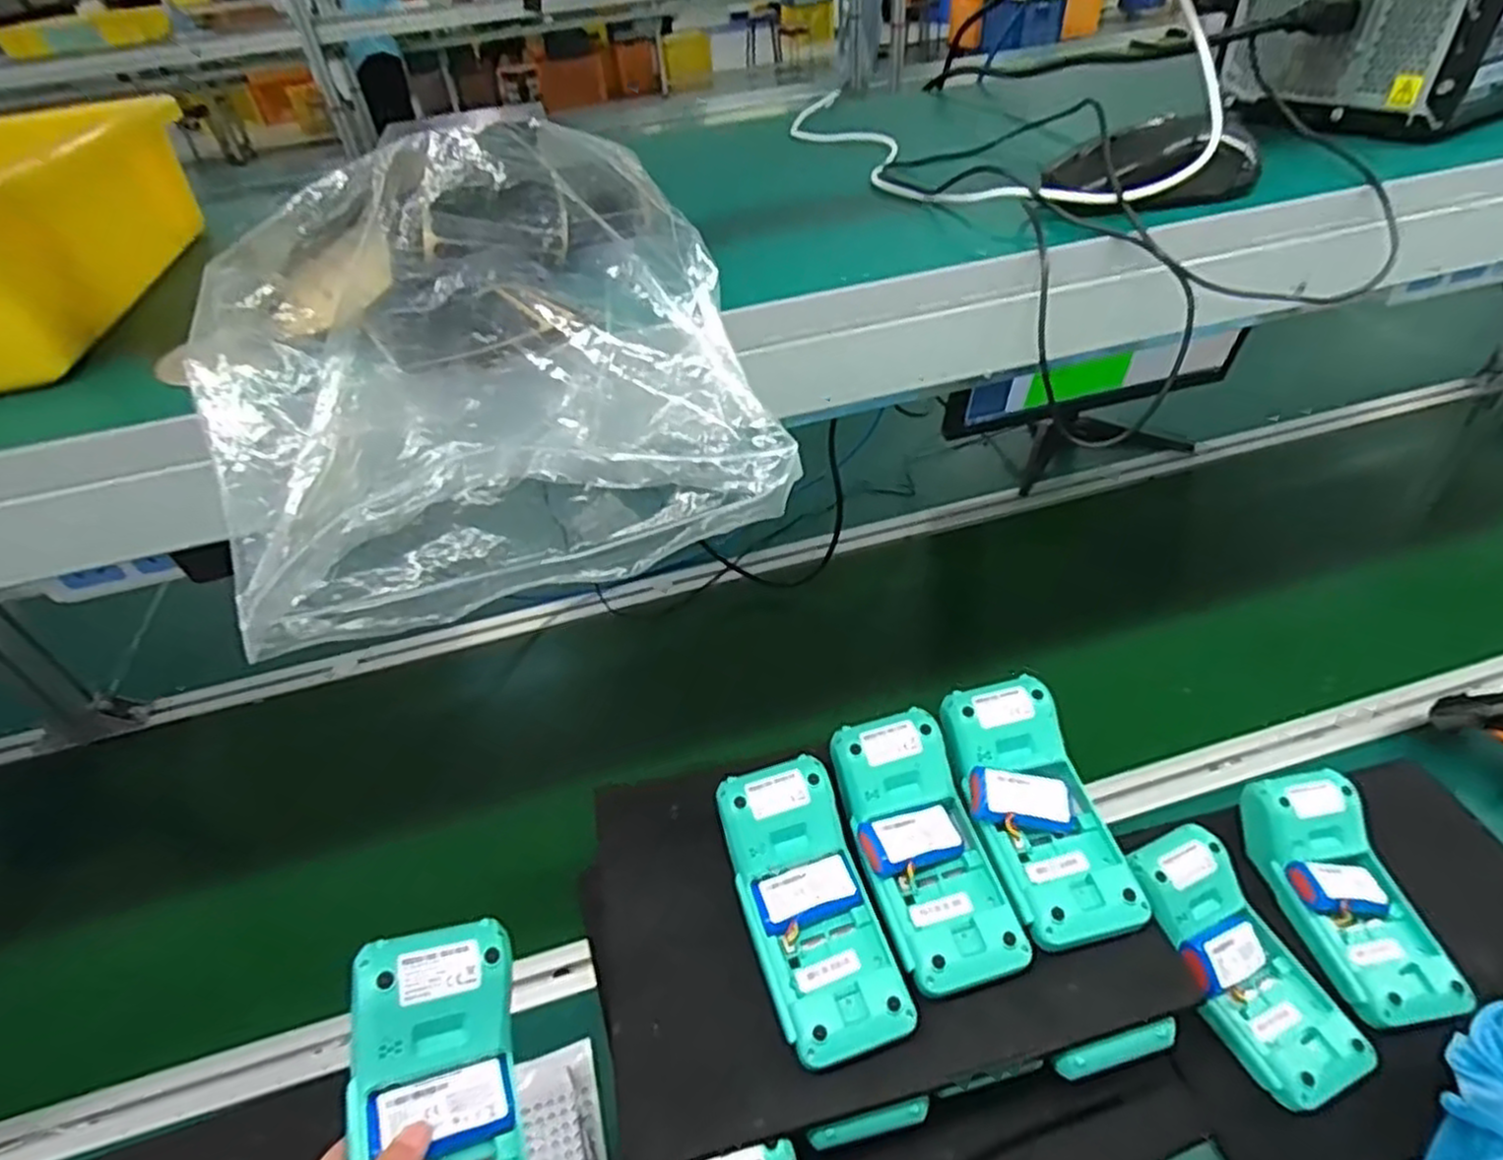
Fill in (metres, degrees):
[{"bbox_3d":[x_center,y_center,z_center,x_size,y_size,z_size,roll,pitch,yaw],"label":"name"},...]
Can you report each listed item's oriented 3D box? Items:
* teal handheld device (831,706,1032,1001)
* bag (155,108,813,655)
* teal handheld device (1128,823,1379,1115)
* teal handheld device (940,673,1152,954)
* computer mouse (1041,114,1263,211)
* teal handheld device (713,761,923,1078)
[{"bbox_3d":[0.114,0.179,0.514,0.079,0.039,0.175,-14,60,-8],"label":"teal handheld device"},{"bbox_3d":[-0.122,-0.097,0.348,0.220,0.158,0.203,-17,43,-12],"label":"bag"},{"bbox_3d":[0.351,0.272,0.553,0.083,0.033,0.178,-19,61,-13],"label":"teal handheld device"},{"bbox_3d":[0.195,0.154,0.524,0.083,0.038,0.175,-13,58,-6],"label":"teal handheld device"},{"bbox_3d":[0.208,-0.211,0.387,0.103,0.033,0.049,-8,42,-1],"label":"computer mouse"},{"bbox_3d":[0.036,0.205,0.492,0.079,0.032,0.175,-16,61,-10],"label":"teal handheld device"}]

